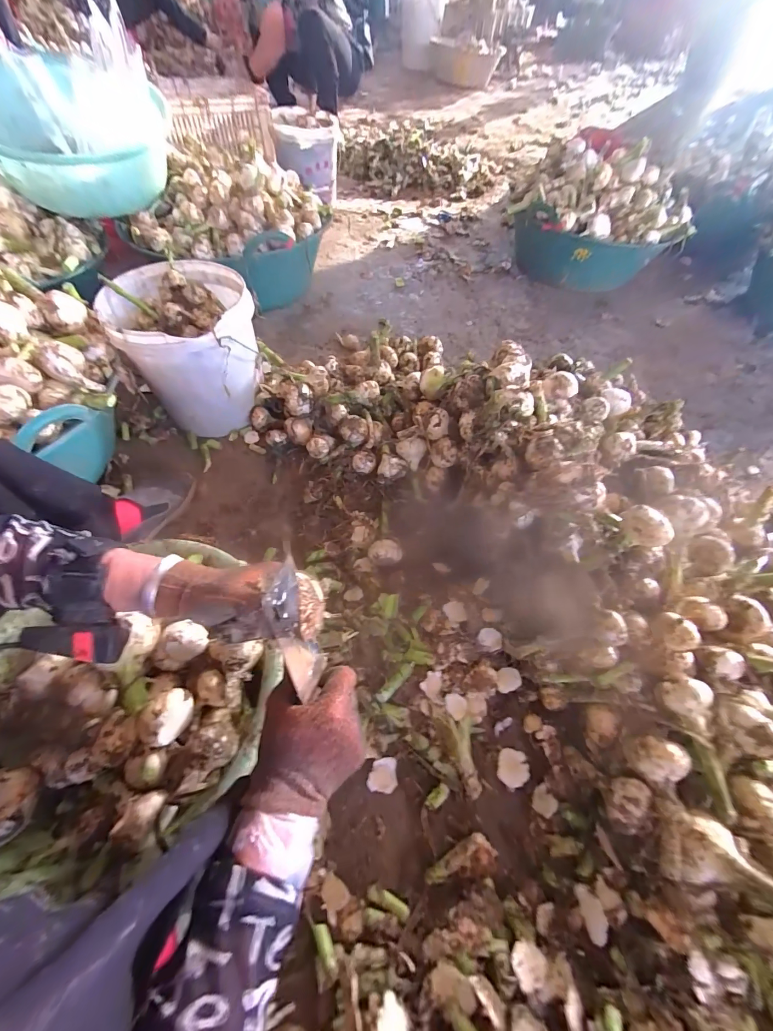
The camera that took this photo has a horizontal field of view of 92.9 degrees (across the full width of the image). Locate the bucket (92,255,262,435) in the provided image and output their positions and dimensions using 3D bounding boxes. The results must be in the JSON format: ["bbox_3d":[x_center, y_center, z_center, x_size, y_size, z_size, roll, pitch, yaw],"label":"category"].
[{"bbox_3d":[-0.371,-0.319,0.739,0.232,0.237,0.242,0,58,-1],"label":"bucket"}]

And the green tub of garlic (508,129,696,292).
[{"bbox_3d":[0.673,-0.914,1.131,0.422,0.275,0.441,0,58,-1],"label":"green tub of garlic"}]

